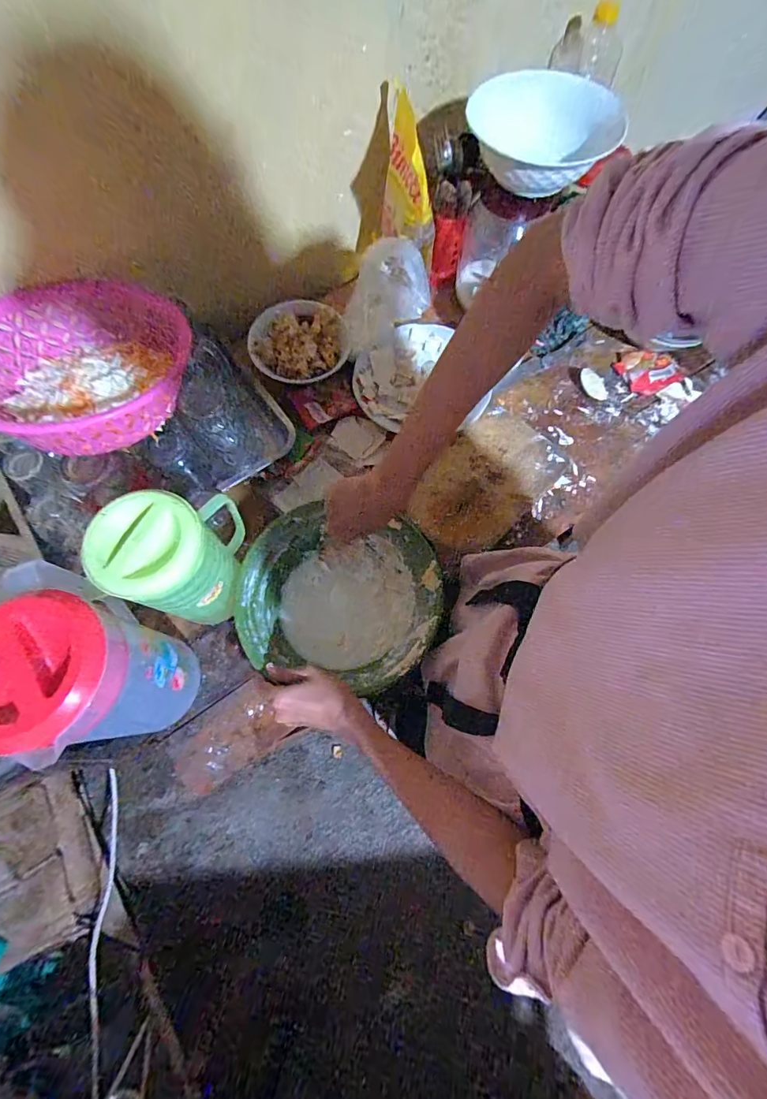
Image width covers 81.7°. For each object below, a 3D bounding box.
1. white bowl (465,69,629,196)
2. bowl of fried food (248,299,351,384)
[{"bbox_3d":[0.194,-0.534,0.580,0.170,0.079,0.177,0,71,-1],"label":"white bowl"},{"bbox_3d":[-0.132,-0.320,0.698,0.144,0.056,0.141,0,71,-1],"label":"bowl of fried food"}]

